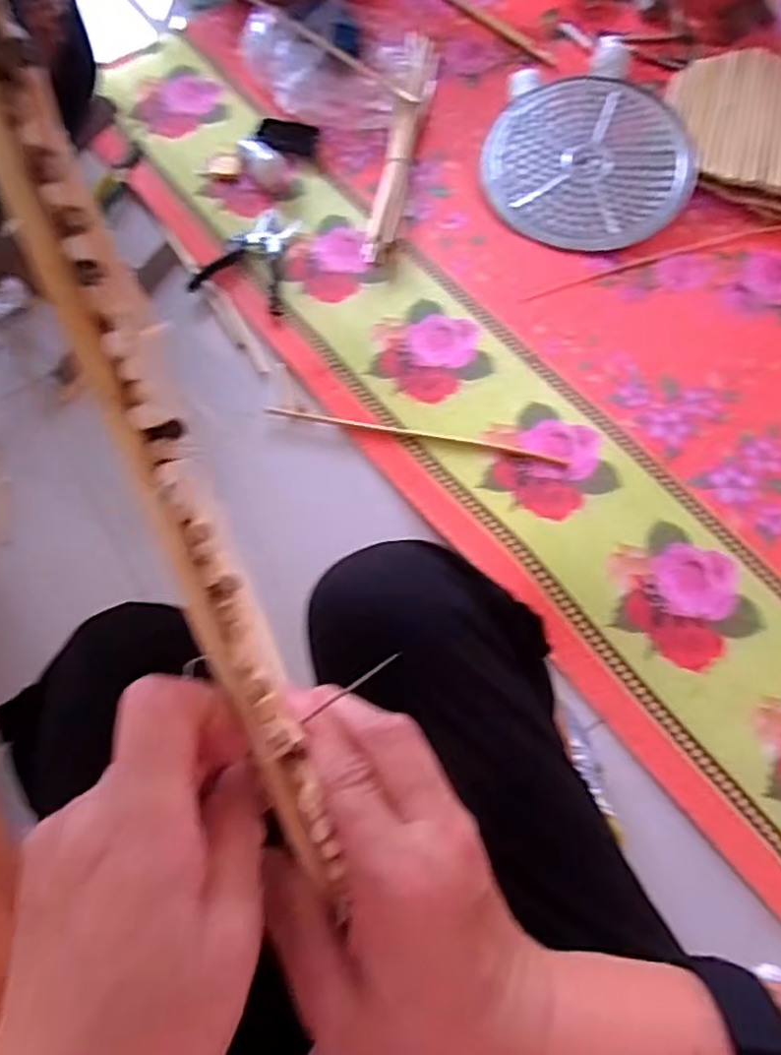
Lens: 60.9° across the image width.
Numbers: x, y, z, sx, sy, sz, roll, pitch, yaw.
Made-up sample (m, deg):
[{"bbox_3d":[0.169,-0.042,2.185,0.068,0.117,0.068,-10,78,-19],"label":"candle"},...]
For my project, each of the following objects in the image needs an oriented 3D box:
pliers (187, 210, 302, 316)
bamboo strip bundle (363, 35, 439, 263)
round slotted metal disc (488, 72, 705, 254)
[{"bbox_3d":[-0.202,-0.404,0.992,0.146,0.013,0.165,18,70,9],"label":"pliers"},{"bbox_3d":[0.023,-0.636,1.086,0.059,0.039,0.504,7,68,5],"label":"bamboo strip bundle"},{"bbox_3d":[0.310,-0.577,1.044,0.317,0.013,0.290,-2,78,8],"label":"round slotted metal disc"}]

